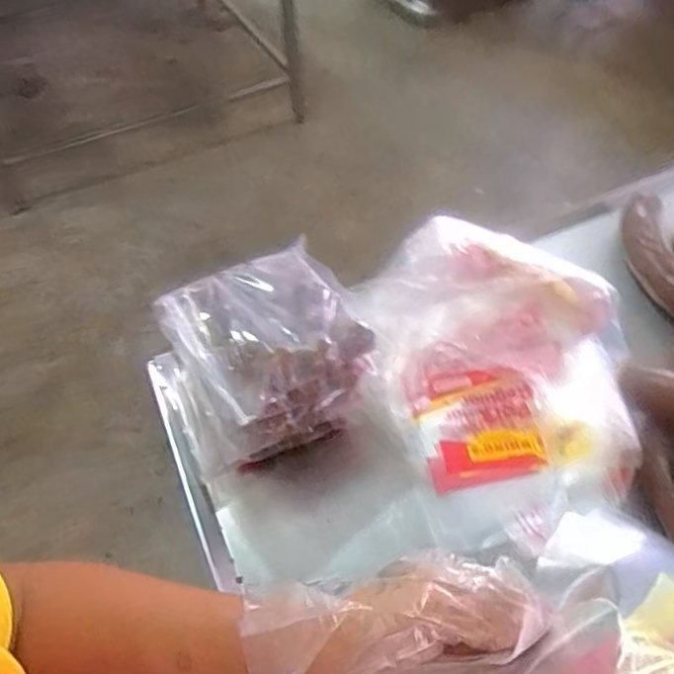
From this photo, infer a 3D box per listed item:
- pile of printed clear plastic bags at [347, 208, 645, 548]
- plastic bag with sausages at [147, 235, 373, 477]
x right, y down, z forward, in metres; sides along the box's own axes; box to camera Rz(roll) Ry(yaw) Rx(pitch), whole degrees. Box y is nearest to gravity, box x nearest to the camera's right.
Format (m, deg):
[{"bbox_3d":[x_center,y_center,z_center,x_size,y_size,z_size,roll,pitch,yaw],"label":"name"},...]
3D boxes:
[{"bbox_3d":[0.141,0.023,0.549,0.226,0.093,0.277,-11,51,-5],"label":"pile of printed clear plastic bags"},{"bbox_3d":[-0.065,0.019,0.528,0.163,0.125,0.147,-28,55,-18],"label":"plastic bag with sausages"}]

